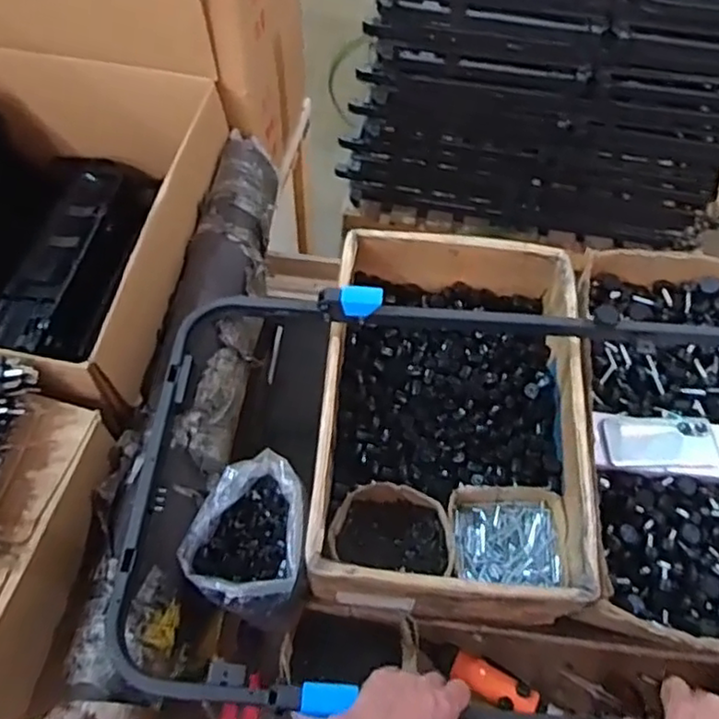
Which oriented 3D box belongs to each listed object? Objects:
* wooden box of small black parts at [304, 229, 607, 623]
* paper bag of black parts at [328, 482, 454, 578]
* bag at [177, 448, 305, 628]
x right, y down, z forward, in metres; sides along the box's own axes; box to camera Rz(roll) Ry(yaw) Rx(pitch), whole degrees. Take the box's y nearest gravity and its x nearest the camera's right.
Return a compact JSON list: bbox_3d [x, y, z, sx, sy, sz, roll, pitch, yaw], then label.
[{"bbox_3d":[0.130,0.076,0.955,0.344,0.158,0.535,5,60,2],"label":"wooden box of small black parts"},{"bbox_3d":[0.046,0.241,0.924,0.160,0.073,0.111,7,61,3],"label":"paper bag of black parts"},{"bbox_3d":[-0.128,0.239,0.863,0.137,0.152,0.182,22,62,11],"label":"bag"}]

